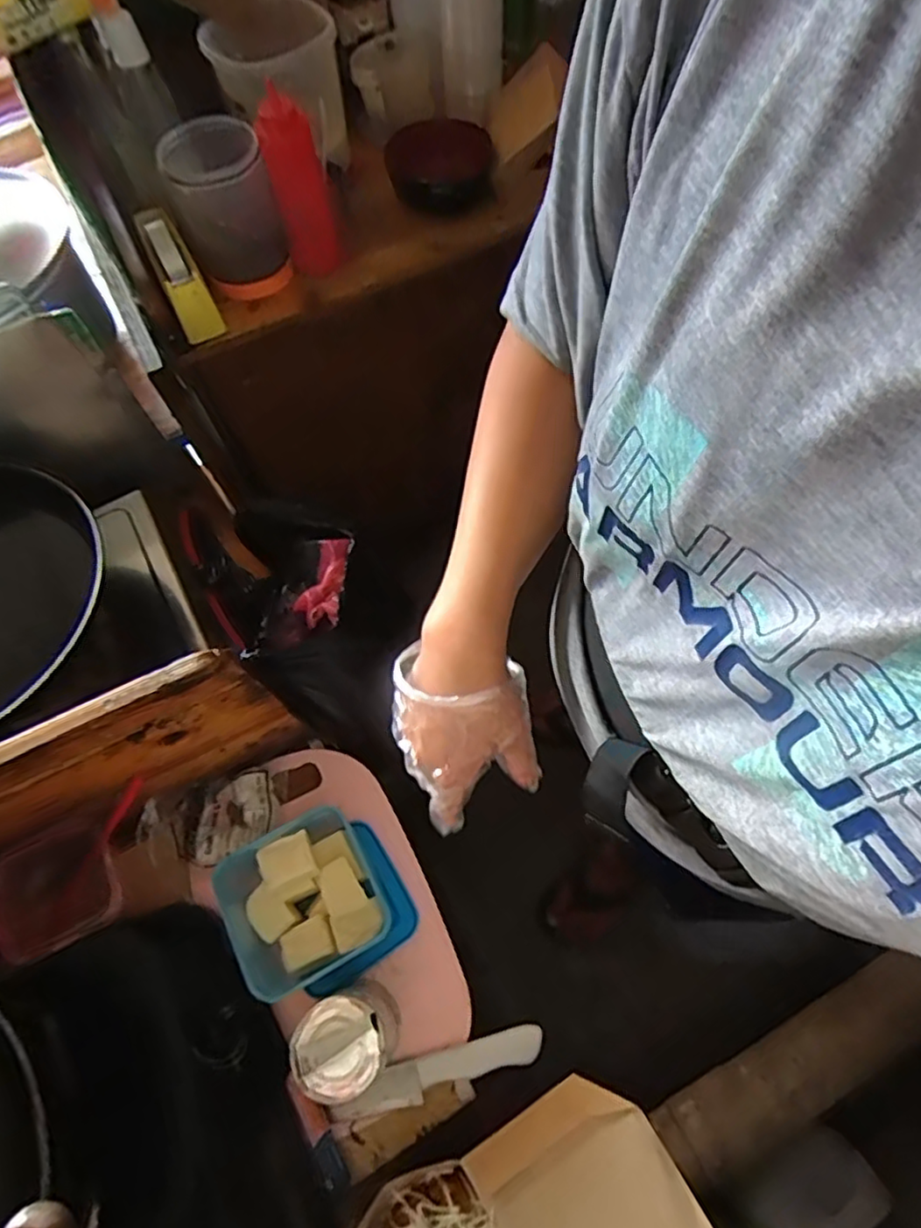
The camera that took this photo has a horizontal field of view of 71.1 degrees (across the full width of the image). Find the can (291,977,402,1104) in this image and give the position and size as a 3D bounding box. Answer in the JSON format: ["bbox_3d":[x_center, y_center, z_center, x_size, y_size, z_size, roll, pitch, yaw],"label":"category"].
[{"bbox_3d":[-0.094,0.361,0.553,0.073,0.101,0.068,-1,66,2],"label":"can"}]

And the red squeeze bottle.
[{"bbox_3d":[-0.200,-0.528,0.814,0.067,0.209,0.061,-13,66,-3],"label":"red squeeze bottle"}]

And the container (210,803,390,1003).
[{"bbox_3d":[-0.147,0.272,0.606,0.135,0.081,0.137,-30,68,-10],"label":"container"}]

